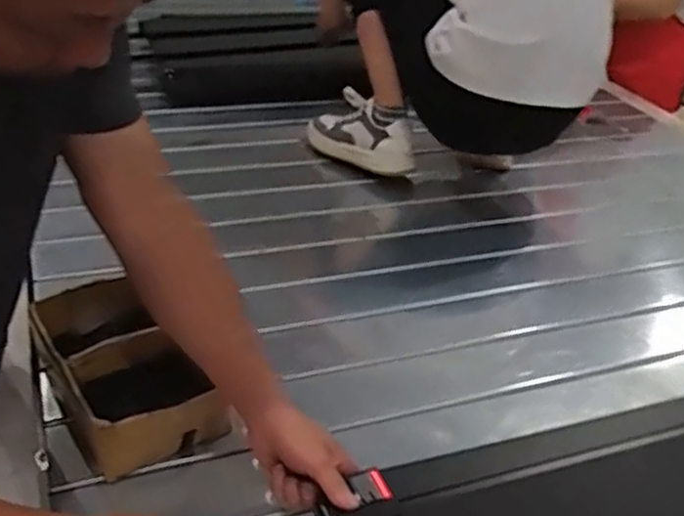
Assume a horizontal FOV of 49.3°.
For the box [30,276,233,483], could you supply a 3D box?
[{"bbox_3d":[-0.270,0.131,0.908,0.150,0.084,0.273,-16,39,-34],"label":"box"}]

